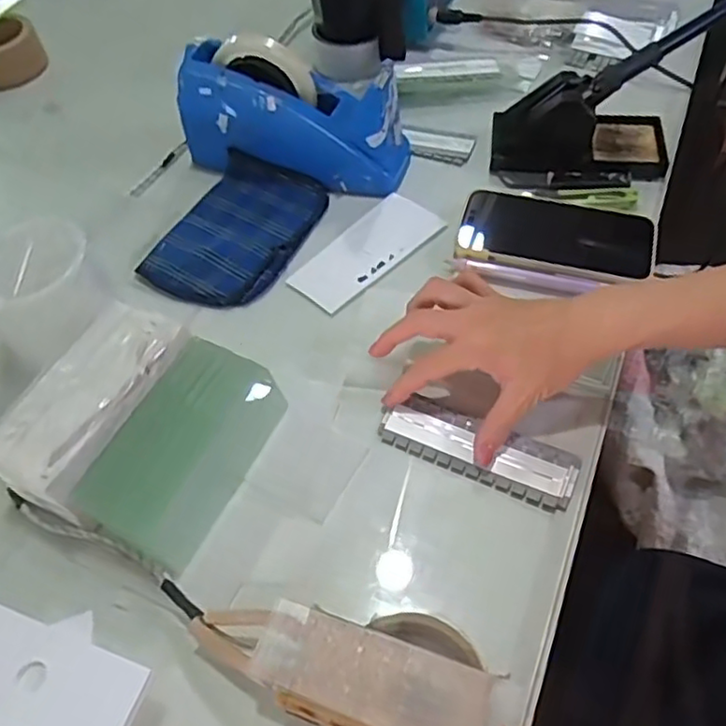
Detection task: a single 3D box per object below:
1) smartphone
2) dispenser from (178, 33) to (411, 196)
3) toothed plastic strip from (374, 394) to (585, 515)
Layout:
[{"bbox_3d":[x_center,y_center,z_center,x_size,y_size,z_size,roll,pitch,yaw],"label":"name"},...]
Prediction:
[{"bbox_3d":[0.164,-0.109,0.545,0.160,0.015,0.081,6,55,9],"label":"smartphone"},{"bbox_3d":[-0.067,-0.230,0.597,0.210,0.108,0.063,13,56,14],"label":"dispenser"},{"bbox_3d":[0.079,0.058,0.447,0.135,0.008,0.046,20,58,17],"label":"toothed plastic strip"}]

